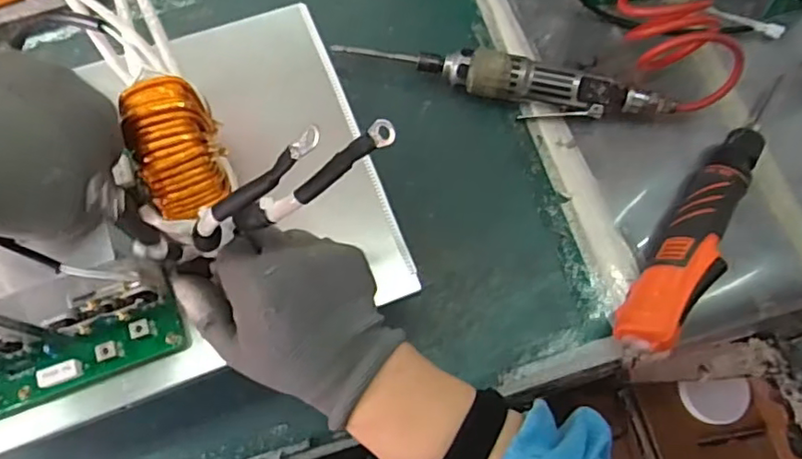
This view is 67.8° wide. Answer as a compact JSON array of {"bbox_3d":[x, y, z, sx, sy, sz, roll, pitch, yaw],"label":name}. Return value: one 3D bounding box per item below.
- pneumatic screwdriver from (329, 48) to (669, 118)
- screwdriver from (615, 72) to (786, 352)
[{"bbox_3d":[0.094,-0.136,0.563,0.302,0.049,0.033,14,73,2],"label":"pneumatic screwdriver"},{"bbox_3d":[0.265,-0.012,0.518,0.046,0.052,0.271,33,77,8],"label":"screwdriver"}]

